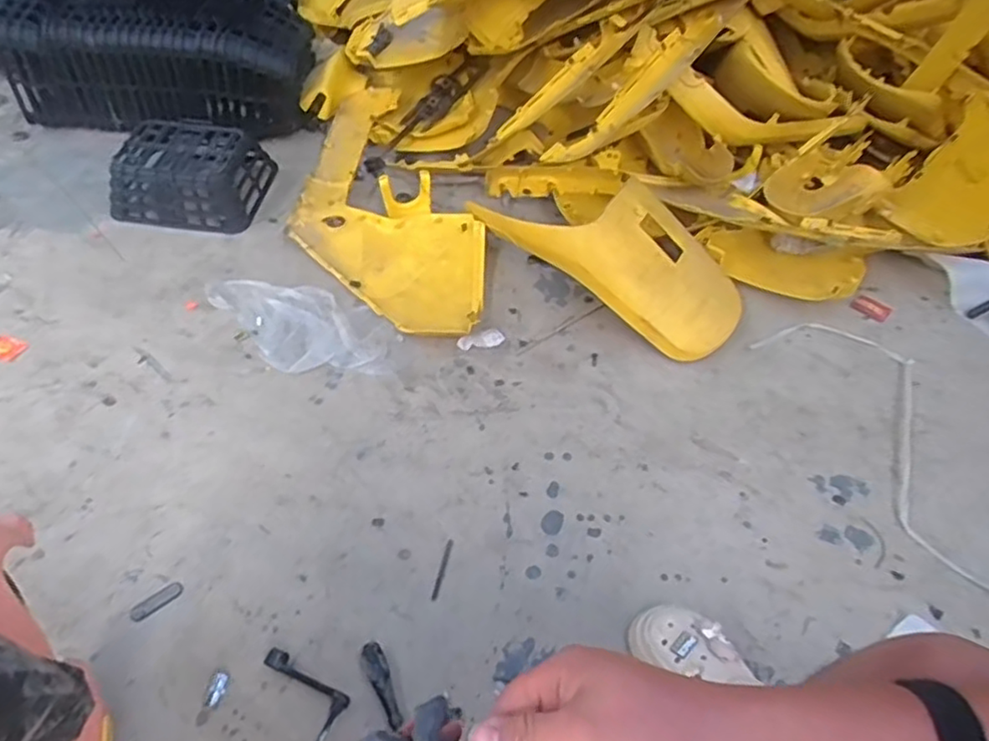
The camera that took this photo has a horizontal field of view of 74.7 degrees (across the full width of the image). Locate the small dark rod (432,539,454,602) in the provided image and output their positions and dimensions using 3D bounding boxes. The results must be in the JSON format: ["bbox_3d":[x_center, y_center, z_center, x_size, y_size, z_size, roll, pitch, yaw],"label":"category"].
[{"bbox_3d":[-0.076,0.294,0.957,0.010,0.004,0.095,12,52,6],"label":"small dark rod"}]

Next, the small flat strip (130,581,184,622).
[{"bbox_3d":[-0.477,0.325,0.915,0.073,0.004,0.024,-32,60,-25],"label":"small flat strip"}]

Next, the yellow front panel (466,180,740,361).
[{"bbox_3d":[0.227,-0.256,1.294,0.570,0.196,0.263,27,55,18],"label":"yellow front panel"}]

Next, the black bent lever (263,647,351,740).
[{"bbox_3d":[-0.255,0.419,0.839,0.125,0.019,0.064,27,55,17],"label":"black bent lever"}]

